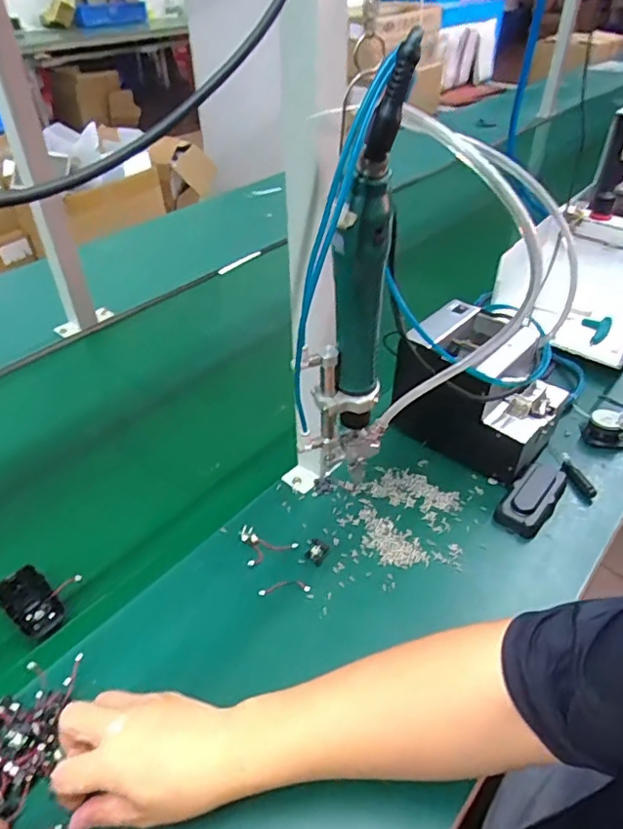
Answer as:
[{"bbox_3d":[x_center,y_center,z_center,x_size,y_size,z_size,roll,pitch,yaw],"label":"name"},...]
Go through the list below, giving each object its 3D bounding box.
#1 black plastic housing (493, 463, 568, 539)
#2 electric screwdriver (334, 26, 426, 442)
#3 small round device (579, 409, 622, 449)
[{"bbox_3d":[0.271,0.096,0.672,0.049,0.032,0.118,27,47,29],"label":"black plastic housing"},{"bbox_3d":[0.037,-0.093,0.384,0.038,0.270,0.027,-5,41,-5],"label":"electric screwdriver"},{"bbox_3d":[0.403,0.018,0.757,0.053,0.035,0.049,20,44,22],"label":"small round device"}]

